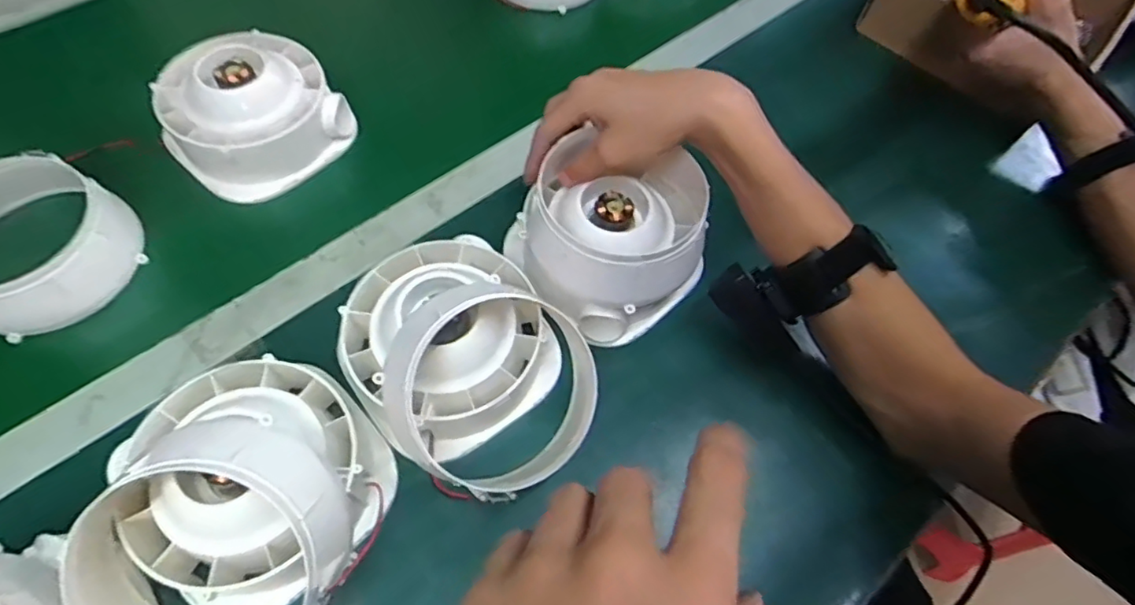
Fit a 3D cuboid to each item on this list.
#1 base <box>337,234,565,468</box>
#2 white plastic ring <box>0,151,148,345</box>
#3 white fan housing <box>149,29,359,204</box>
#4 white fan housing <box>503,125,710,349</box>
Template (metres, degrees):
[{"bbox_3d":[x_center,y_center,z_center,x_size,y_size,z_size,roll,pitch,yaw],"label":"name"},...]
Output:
[{"bbox_3d":[-0.081,0.023,0.400,0.130,0.064,0.130,-33,69,-18],"label":"base"},{"bbox_3d":[-0.381,-0.039,0.420,0.107,0.057,0.124,28,64,11],"label":"white plastic ring"},{"bbox_3d":[-0.267,-0.162,0.497,0.132,0.074,0.115,-39,71,-20],"label":"white fan housing"},{"bbox_3d":[0.035,-0.051,0.433,0.125,0.093,0.135,17,63,6],"label":"white fan housing"}]

